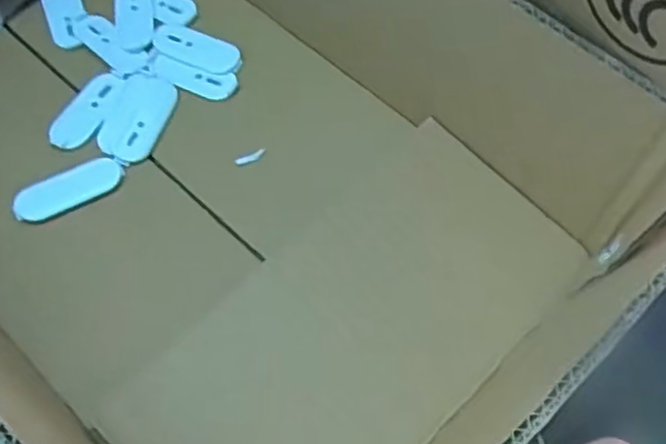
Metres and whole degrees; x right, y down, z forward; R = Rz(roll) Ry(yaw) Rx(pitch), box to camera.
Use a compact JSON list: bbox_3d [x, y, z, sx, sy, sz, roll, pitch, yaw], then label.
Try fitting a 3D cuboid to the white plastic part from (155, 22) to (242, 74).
[{"bbox_3d":[-0.071,-0.091,0.360,0.049,0.004,0.020,25,64,14],"label":"white plastic part"}]

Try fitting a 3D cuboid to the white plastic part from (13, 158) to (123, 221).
[{"bbox_3d":[-0.122,-0.016,0.320,0.049,0.006,0.017,-30,65,-15],"label":"white plastic part"}]

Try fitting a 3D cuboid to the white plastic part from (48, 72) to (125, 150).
[{"bbox_3d":[-0.122,-0.055,0.346,0.021,0.007,0.047,19,63,11],"label":"white plastic part"}]

